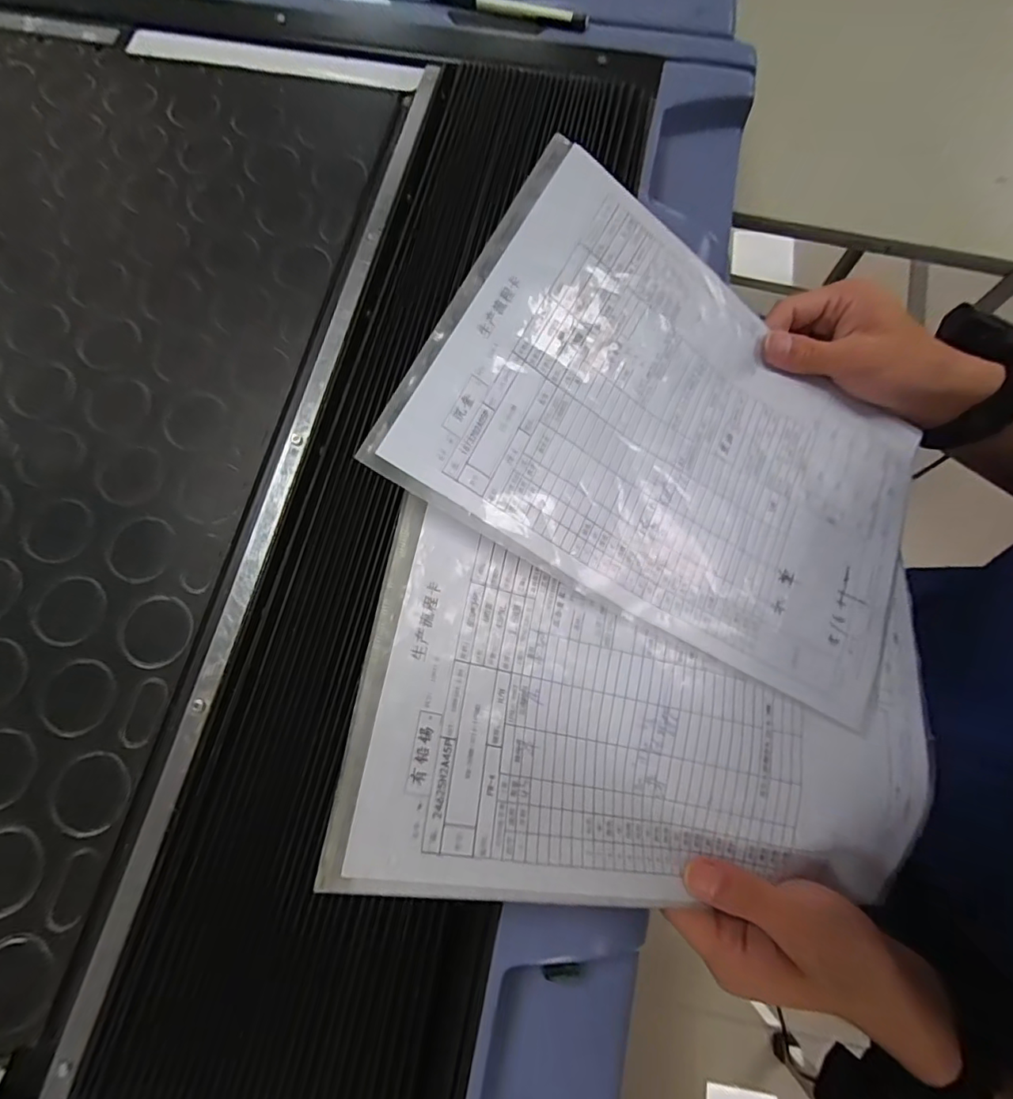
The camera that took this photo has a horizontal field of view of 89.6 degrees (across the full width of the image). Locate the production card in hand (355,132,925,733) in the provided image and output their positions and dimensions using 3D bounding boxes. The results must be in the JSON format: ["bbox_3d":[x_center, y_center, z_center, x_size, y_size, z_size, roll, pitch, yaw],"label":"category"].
[{"bbox_3d":[0.104,-0.059,0.290,0.297,0.023,0.207,29,75,-12],"label":"production card in hand"}]

